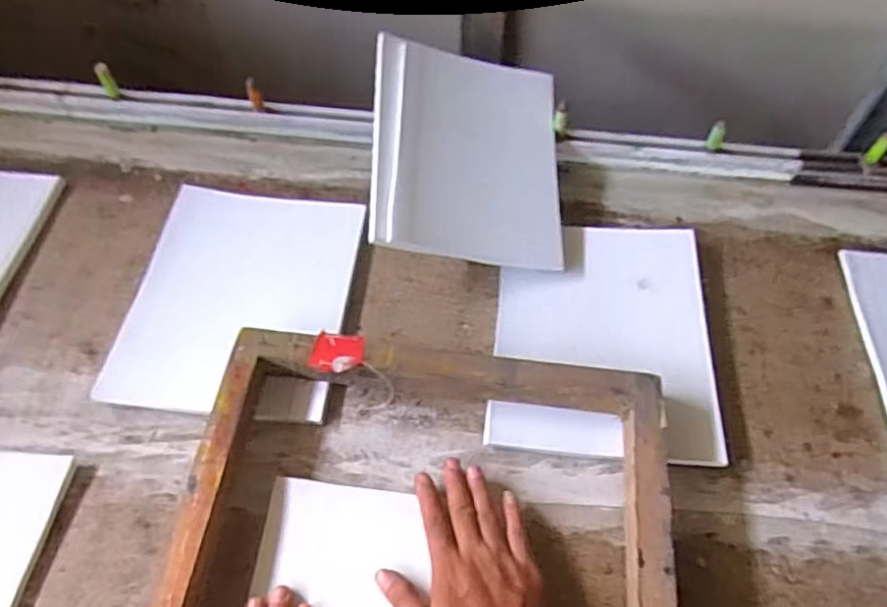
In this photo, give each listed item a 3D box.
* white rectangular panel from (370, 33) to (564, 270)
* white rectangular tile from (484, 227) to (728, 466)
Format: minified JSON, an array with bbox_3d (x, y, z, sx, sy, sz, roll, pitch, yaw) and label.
[{"bbox_3d":[0.028,-0.170,0.725,0.212,0.021,0.253,6,71,-16],"label":"white rectangular panel"},{"bbox_3d":[0.167,0.029,0.671,0.218,0.016,0.269,3,57,8],"label":"white rectangular tile"}]

